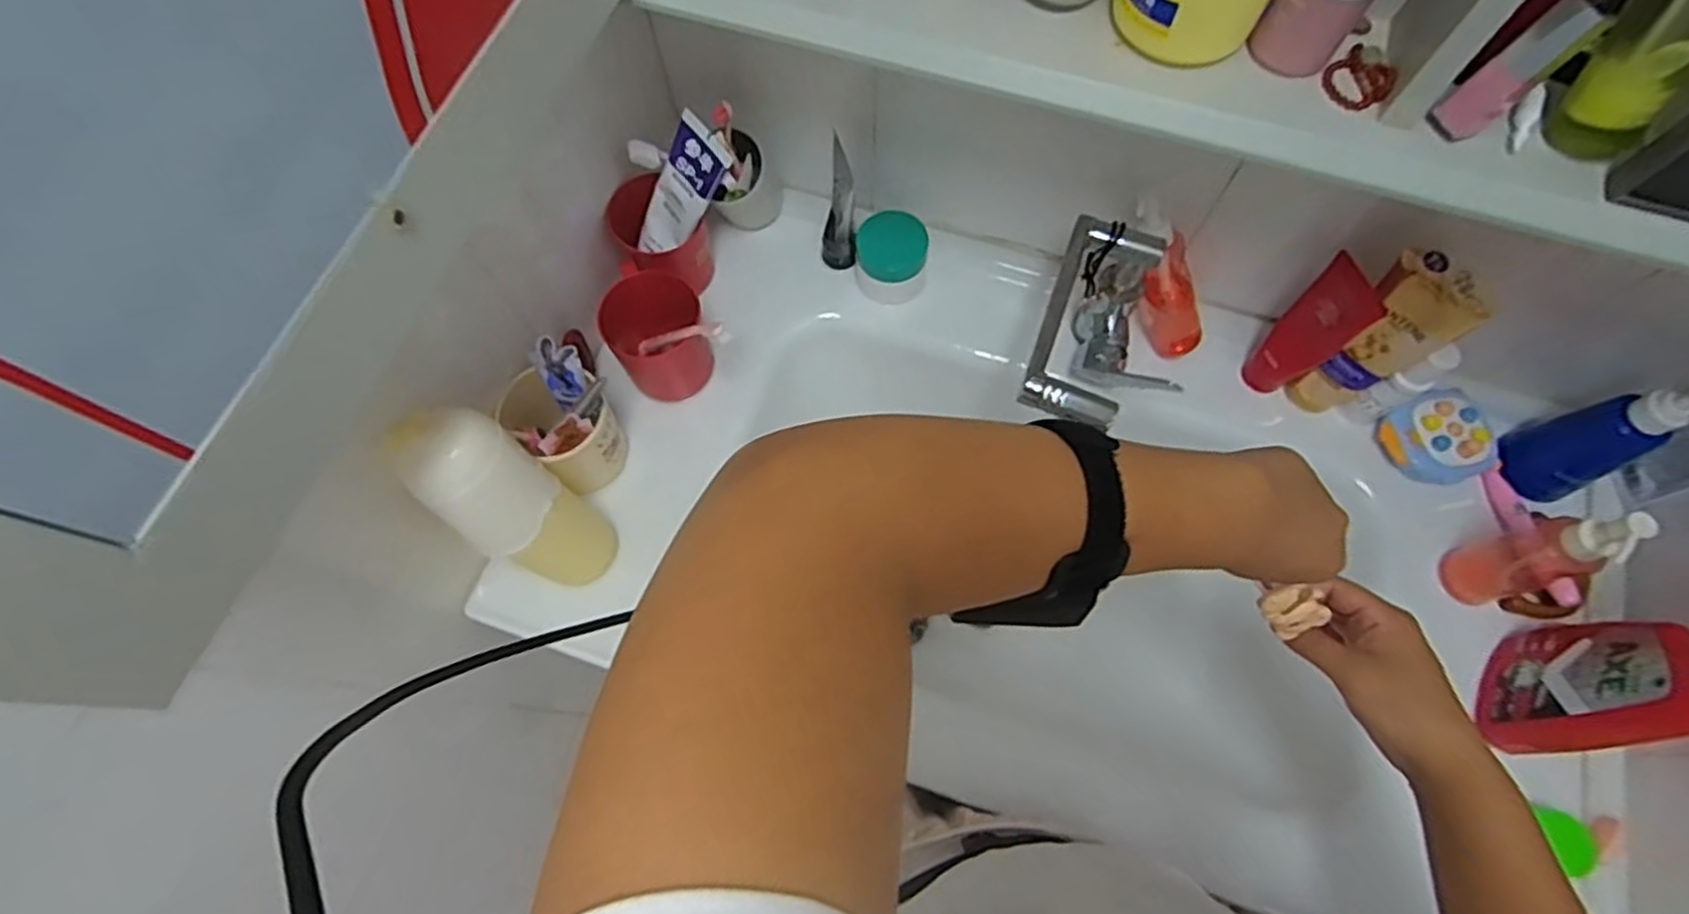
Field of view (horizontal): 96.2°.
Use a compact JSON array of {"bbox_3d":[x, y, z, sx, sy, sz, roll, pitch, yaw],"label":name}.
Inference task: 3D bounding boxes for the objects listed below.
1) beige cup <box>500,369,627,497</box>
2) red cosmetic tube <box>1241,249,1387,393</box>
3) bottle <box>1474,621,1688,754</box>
[{"bbox_3d":[-0.232,-0.022,0.659,0.087,0.110,0.078,40,75,14],"label":"beige cup"},{"bbox_3d":[0.395,-0.106,0.645,0.029,0.168,0.053,-37,73,-12],"label":"red cosmetic tube"},{"bbox_3d":[0.537,0.140,0.491,0.047,0.263,0.099,12,70,5],"label":"bottle"}]

